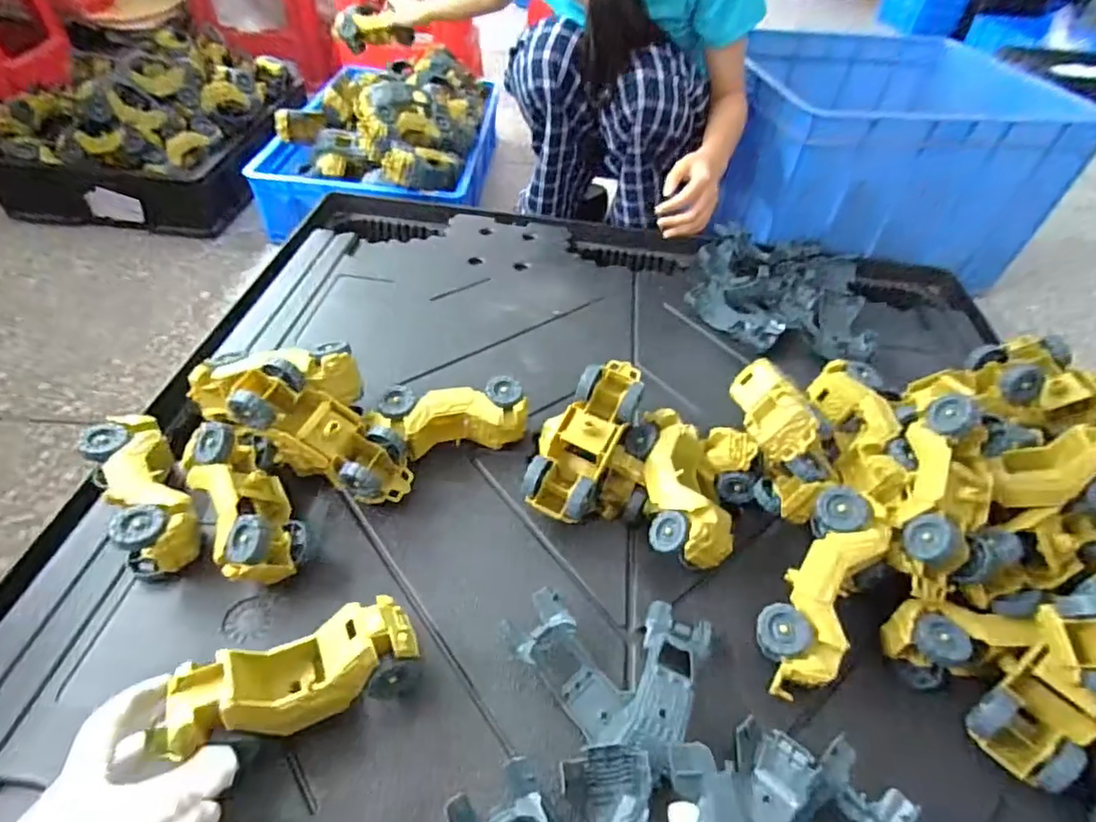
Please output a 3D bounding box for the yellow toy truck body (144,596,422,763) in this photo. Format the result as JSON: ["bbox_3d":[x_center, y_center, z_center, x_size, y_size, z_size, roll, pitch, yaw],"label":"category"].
[{"bbox_3d":[-0.178,0.189,0.416,0.159,0.057,0.063,-10,48,-22],"label":"yellow toy truck body"}]

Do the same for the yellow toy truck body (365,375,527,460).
[{"bbox_3d":[-0.107,0.012,0.615,0.169,0.061,0.063,-4,47,-10],"label":"yellow toy truck body"}]

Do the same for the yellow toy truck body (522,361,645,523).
[{"bbox_3d":[0.043,0.025,0.570,0.064,0.059,0.178,23,67,15],"label":"yellow toy truck body"}]

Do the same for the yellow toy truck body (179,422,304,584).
[{"bbox_3d":[-0.272,0.084,0.522,0.076,0.073,0.156,-22,52,-24],"label":"yellow toy truck body"}]

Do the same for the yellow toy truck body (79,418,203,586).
[{"bbox_3d":[-0.368,0.076,0.527,0.066,0.059,0.163,-25,54,-27],"label":"yellow toy truck body"}]

